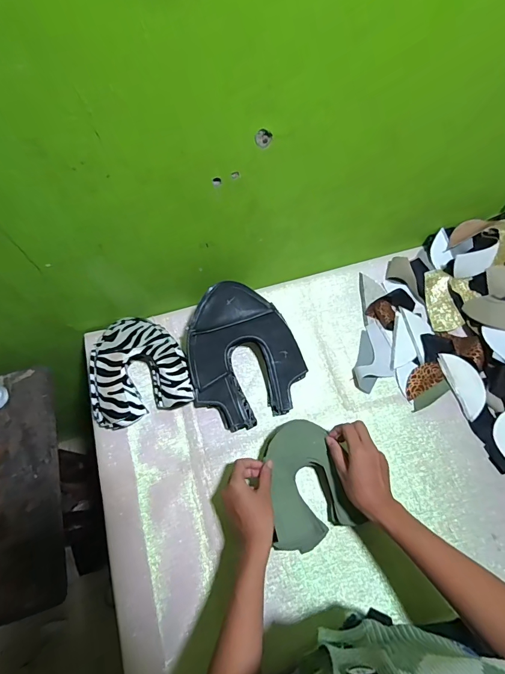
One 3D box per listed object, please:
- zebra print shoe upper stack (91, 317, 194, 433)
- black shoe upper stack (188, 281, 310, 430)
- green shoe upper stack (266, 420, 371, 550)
[{"bbox_3d":[-0.198,0.055,0.633,0.164,0.075,0.175,-21,68,-8],"label":"zebra print shoe upper stack"},{"bbox_3d":[-0.016,0.028,0.624,0.197,0.102,0.221,-25,69,-9],"label":"black shoe upper stack"},{"bbox_3d":[0.077,0.227,0.573,0.119,0.048,0.173,-18,68,-6],"label":"green shoe upper stack"}]

